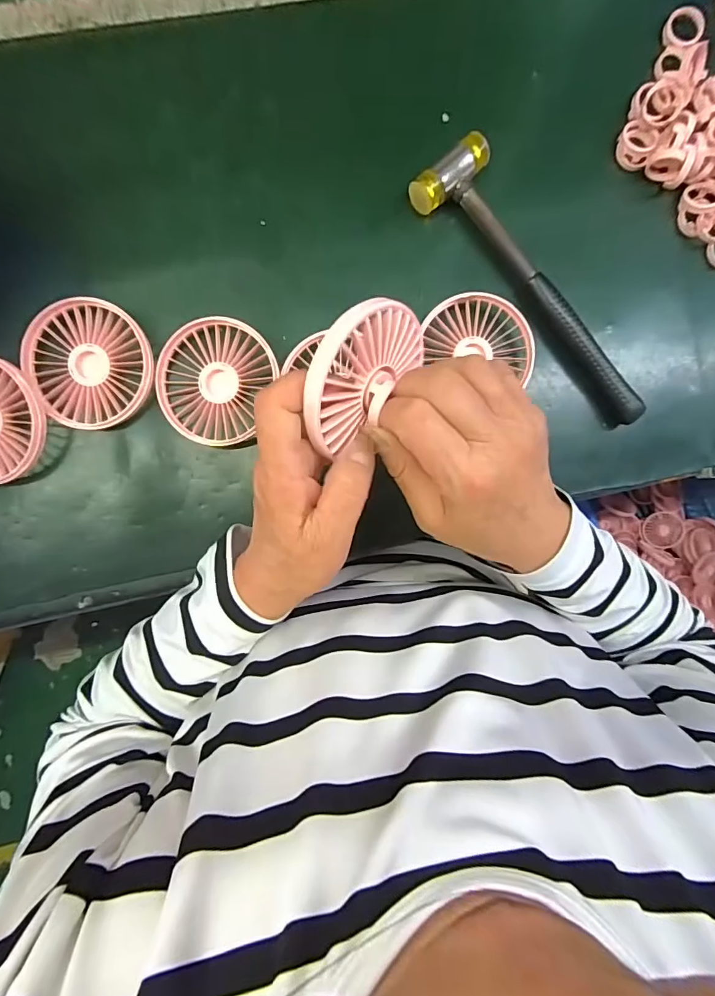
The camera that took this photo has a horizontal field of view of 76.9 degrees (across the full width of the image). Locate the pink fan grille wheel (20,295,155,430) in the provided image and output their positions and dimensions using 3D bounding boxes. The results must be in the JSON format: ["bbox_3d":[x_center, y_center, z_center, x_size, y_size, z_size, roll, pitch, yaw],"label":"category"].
[{"bbox_3d":[-0.189,-0.096,0.323,0.083,0.023,0.089,0,92,-5],"label":"pink fan grille wheel"}]

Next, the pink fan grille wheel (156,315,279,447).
[{"bbox_3d":[-0.105,-0.085,0.328,0.079,0.022,0.084,0,92,-5],"label":"pink fan grille wheel"}]

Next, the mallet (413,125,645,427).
[{"bbox_3d":[0.143,-0.160,0.343,0.057,0.025,0.239,-45,95,-2],"label":"mallet"}]

